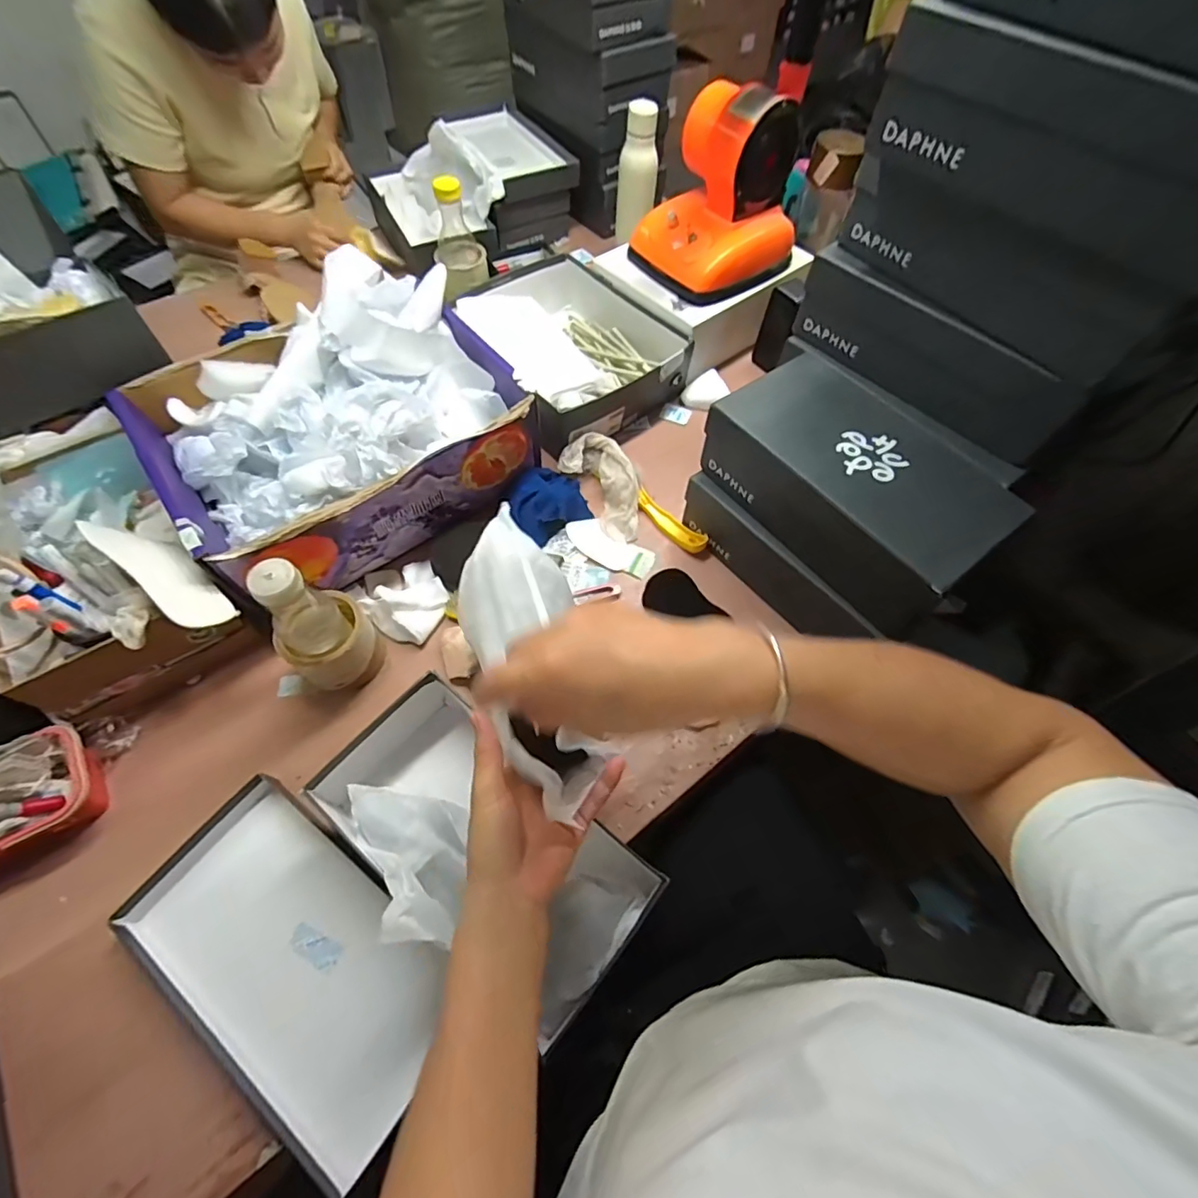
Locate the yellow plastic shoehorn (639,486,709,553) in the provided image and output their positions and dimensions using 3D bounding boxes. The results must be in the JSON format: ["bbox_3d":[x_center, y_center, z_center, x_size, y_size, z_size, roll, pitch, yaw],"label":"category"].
[{"bbox_3d":[0.096,-0.105,0.731,0.024,0.023,0.120,-38,69,-20],"label":"yellow plastic shoehorn"}]

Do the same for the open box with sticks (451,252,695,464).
[{"bbox_3d":[-0.076,-0.400,0.817,0.291,0.114,0.358,-35,68,-19],"label":"open box with sticks"}]

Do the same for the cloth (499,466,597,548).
[{"bbox_3d":[-0.073,-0.132,0.720,0.123,0.044,0.090,-36,69,-20],"label":"cloth"}]

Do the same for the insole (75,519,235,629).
[{"bbox_3d":[-0.435,-0.027,0.529,0.166,0.020,0.051,41,30,8],"label":"insole"}]

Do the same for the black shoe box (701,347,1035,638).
[{"bbox_3d":[0.279,-0.131,0.588,0.171,0.098,0.285,-33,67,-19],"label":"black shoe box"}]

